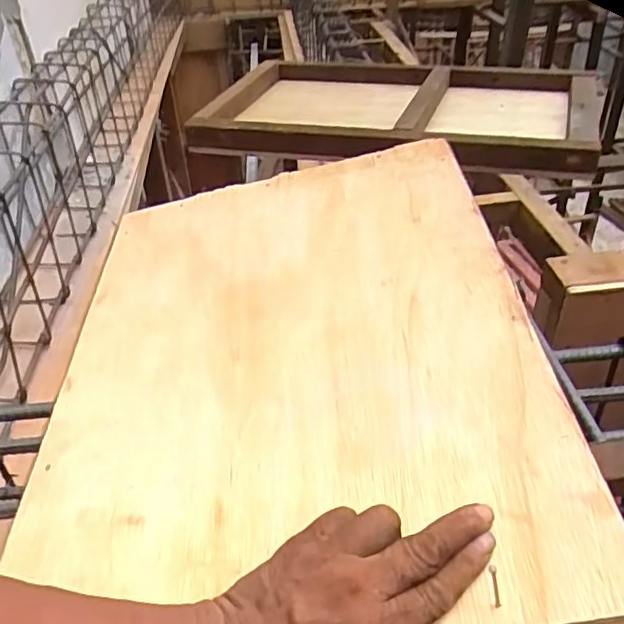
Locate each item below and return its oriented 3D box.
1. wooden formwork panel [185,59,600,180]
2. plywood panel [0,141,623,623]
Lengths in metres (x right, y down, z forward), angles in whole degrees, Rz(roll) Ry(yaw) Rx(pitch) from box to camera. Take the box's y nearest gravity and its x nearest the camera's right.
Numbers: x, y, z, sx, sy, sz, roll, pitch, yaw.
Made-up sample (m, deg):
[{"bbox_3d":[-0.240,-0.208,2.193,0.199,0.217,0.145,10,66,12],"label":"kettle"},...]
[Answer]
[{"bbox_3d":[0.155,-0.372,1.119,0.682,0.068,0.429,9,39,15],"label":"wooden formwork panel"},{"bbox_3d":[-0.025,0.024,0.526,0.395,0.017,0.523,-12,42,7],"label":"plywood panel"}]

